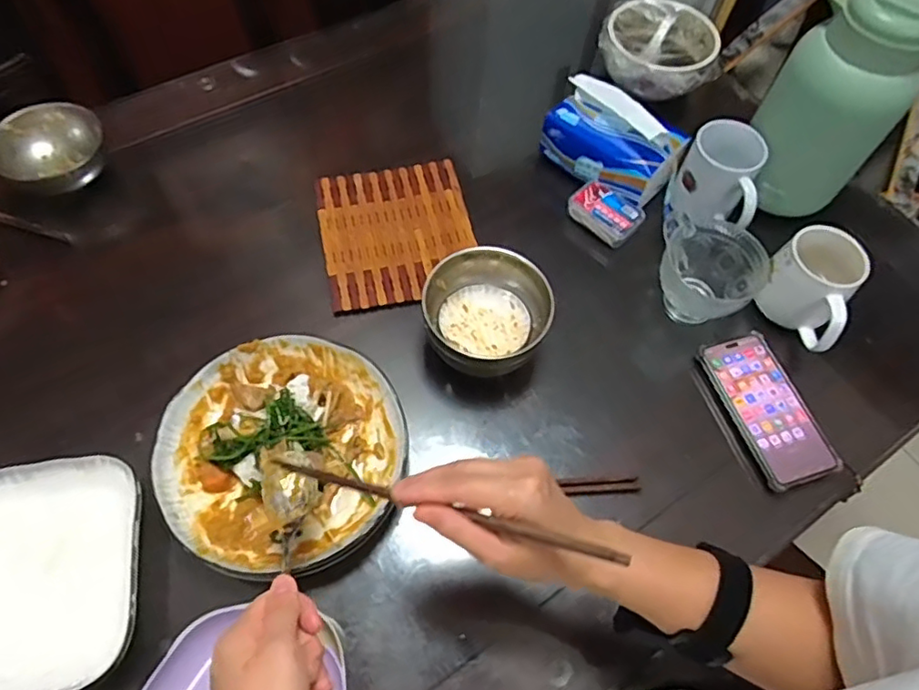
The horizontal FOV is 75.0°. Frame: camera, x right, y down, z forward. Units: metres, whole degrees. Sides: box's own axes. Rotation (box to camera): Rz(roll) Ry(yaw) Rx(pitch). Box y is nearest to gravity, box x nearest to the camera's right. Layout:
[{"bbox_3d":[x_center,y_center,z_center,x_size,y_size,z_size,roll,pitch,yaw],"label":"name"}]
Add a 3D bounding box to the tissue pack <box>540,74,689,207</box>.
[{"bbox_3d":[0.190,-0.259,0.747,0.164,0.095,0.081,36,66,15],"label":"tissue pack"}]

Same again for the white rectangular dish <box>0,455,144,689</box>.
[{"bbox_3d":[-0.375,0.204,0.517,0.199,0.040,0.199,-7,62,-7],"label":"white rectangular dish"}]

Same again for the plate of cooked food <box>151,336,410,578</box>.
[{"bbox_3d":[-0.163,0.099,0.565,0.212,0.065,0.218,1,62,-3],"label":"plate of cooked food"}]

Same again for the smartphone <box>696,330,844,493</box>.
[{"bbox_3d":[0.325,0.065,0.633,0.076,0.016,0.165,-15,64,-11],"label":"smartphone"}]

